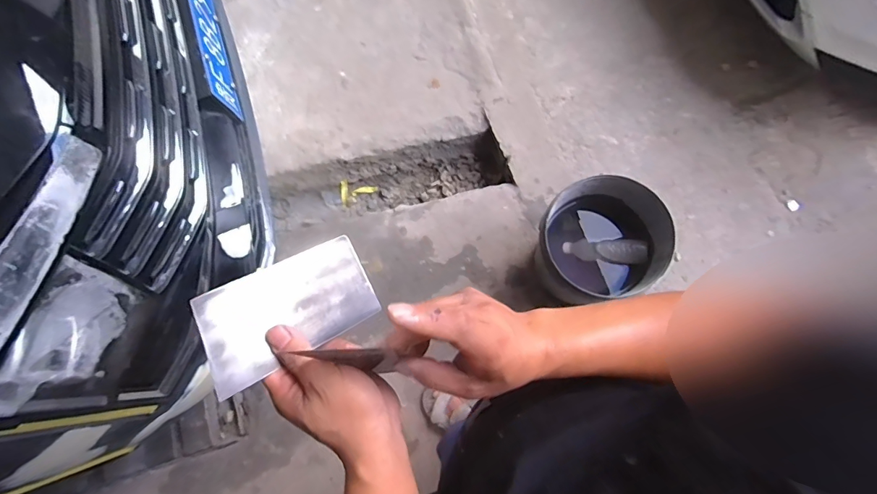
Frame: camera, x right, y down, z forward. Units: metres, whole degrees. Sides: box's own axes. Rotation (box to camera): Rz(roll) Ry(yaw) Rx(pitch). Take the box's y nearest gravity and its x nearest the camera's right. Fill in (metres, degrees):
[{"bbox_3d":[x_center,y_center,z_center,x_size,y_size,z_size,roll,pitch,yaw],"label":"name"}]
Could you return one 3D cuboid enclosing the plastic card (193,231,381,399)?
[{"bbox_3d":[-0.115,0.047,0.336,0.134,0.007,0.072,-27,96,-34],"label":"plastic card"}]

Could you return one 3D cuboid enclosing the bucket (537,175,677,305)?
[{"bbox_3d":[0.417,0.002,1.187,0.303,0.347,0.277,-30,77,-2],"label":"bucket"}]

